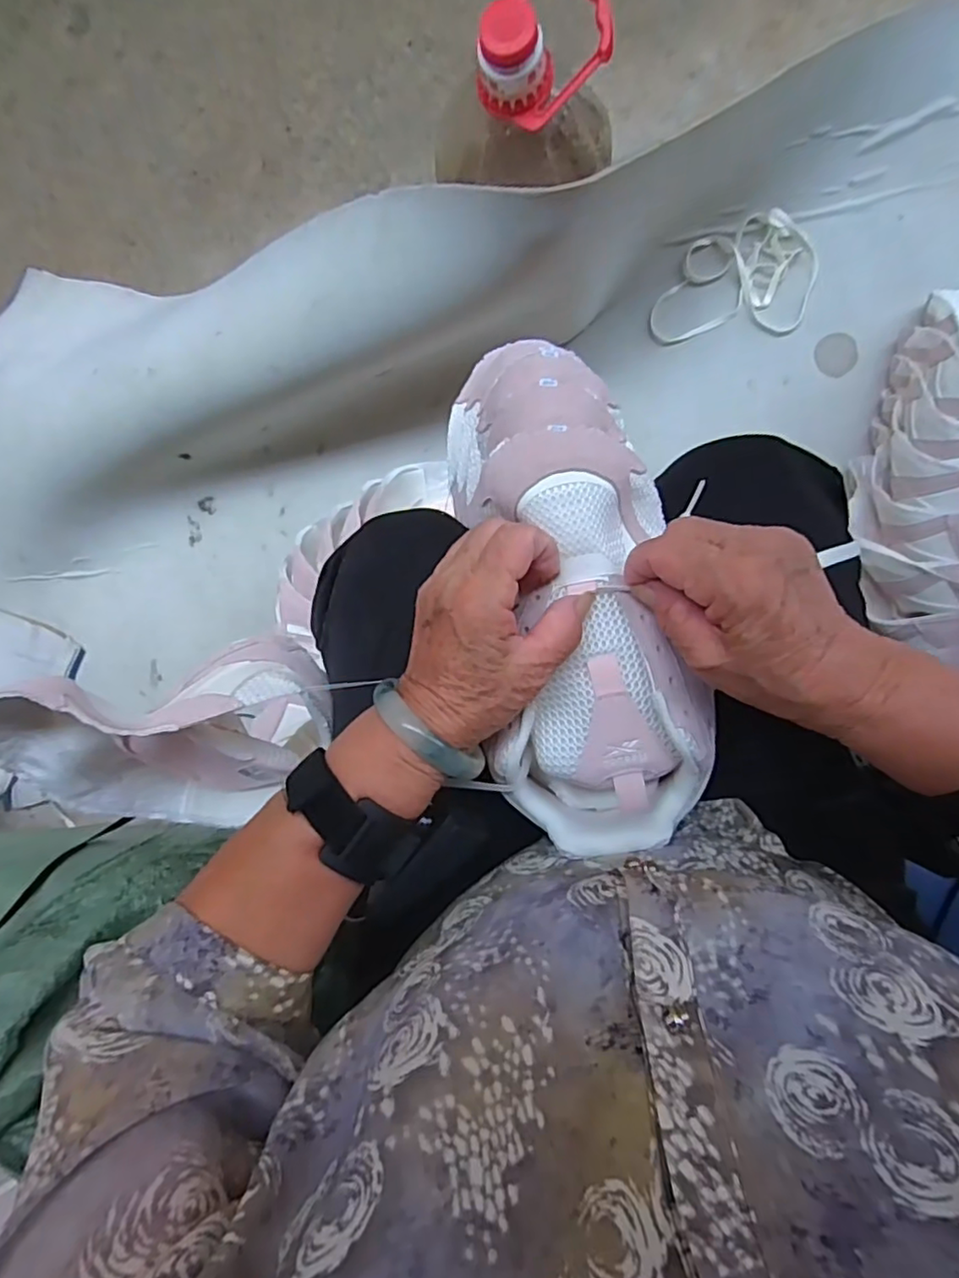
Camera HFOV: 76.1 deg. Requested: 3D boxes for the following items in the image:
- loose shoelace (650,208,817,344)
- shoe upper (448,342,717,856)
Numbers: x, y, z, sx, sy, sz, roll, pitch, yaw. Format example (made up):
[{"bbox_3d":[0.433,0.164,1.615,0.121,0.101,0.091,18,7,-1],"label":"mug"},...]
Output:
[{"bbox_3d":[0.301,-0.427,0.723,0.184,0.027,0.124,0,89,10],"label":"loose shoelace"},{"bbox_3d":[0.049,-0.027,0.336,0.111,0.057,0.287,-12,86,9],"label":"shoe upper"}]

